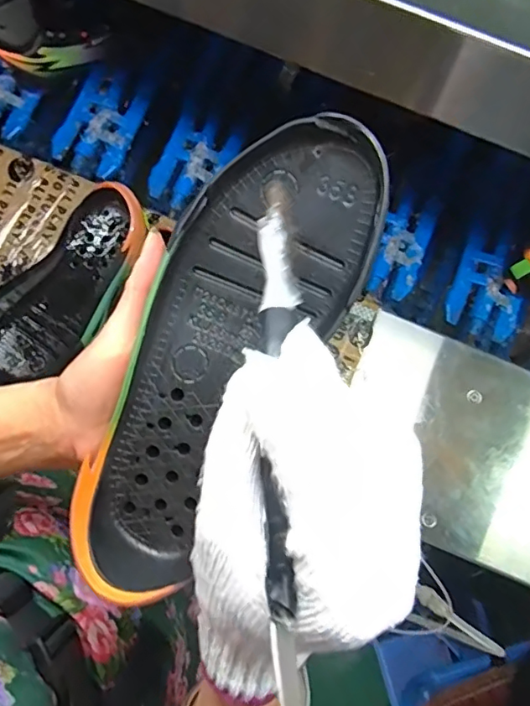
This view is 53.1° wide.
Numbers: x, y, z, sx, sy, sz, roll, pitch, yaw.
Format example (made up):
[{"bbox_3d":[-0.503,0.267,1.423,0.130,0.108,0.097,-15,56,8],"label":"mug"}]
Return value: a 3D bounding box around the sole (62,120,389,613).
[{"bbox_3d":[-0.027,0.003,0.260,0.088,0.047,0.246,30,96,5],"label":"sole"}]

